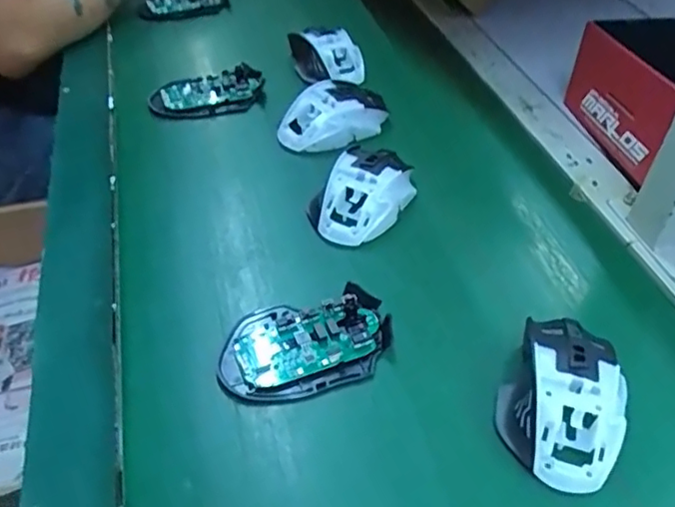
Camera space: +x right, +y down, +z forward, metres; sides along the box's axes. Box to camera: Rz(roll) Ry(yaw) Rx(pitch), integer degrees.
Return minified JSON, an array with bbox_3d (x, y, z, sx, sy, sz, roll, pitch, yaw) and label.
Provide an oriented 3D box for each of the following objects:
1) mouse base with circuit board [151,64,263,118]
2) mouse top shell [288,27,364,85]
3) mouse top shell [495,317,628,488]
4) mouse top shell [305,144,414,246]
[{"bbox_3d":[-0.132,-0.164,0.610,0.112,0.028,0.054,-6,46,-9],"label":"mouse base with circuit board"},{"bbox_3d":[-0.012,-0.216,0.650,0.078,0.033,0.076,-1,46,-4],"label":"mouse top shell"},{"bbox_3d":[0.142,0.085,0.368,0.073,0.036,0.110,16,47,13],"label":"mouse top shell"},{"bbox_3d":[0.024,-0.055,0.499,0.069,0.034,0.109,32,52,25],"label":"mouse top shell"}]

